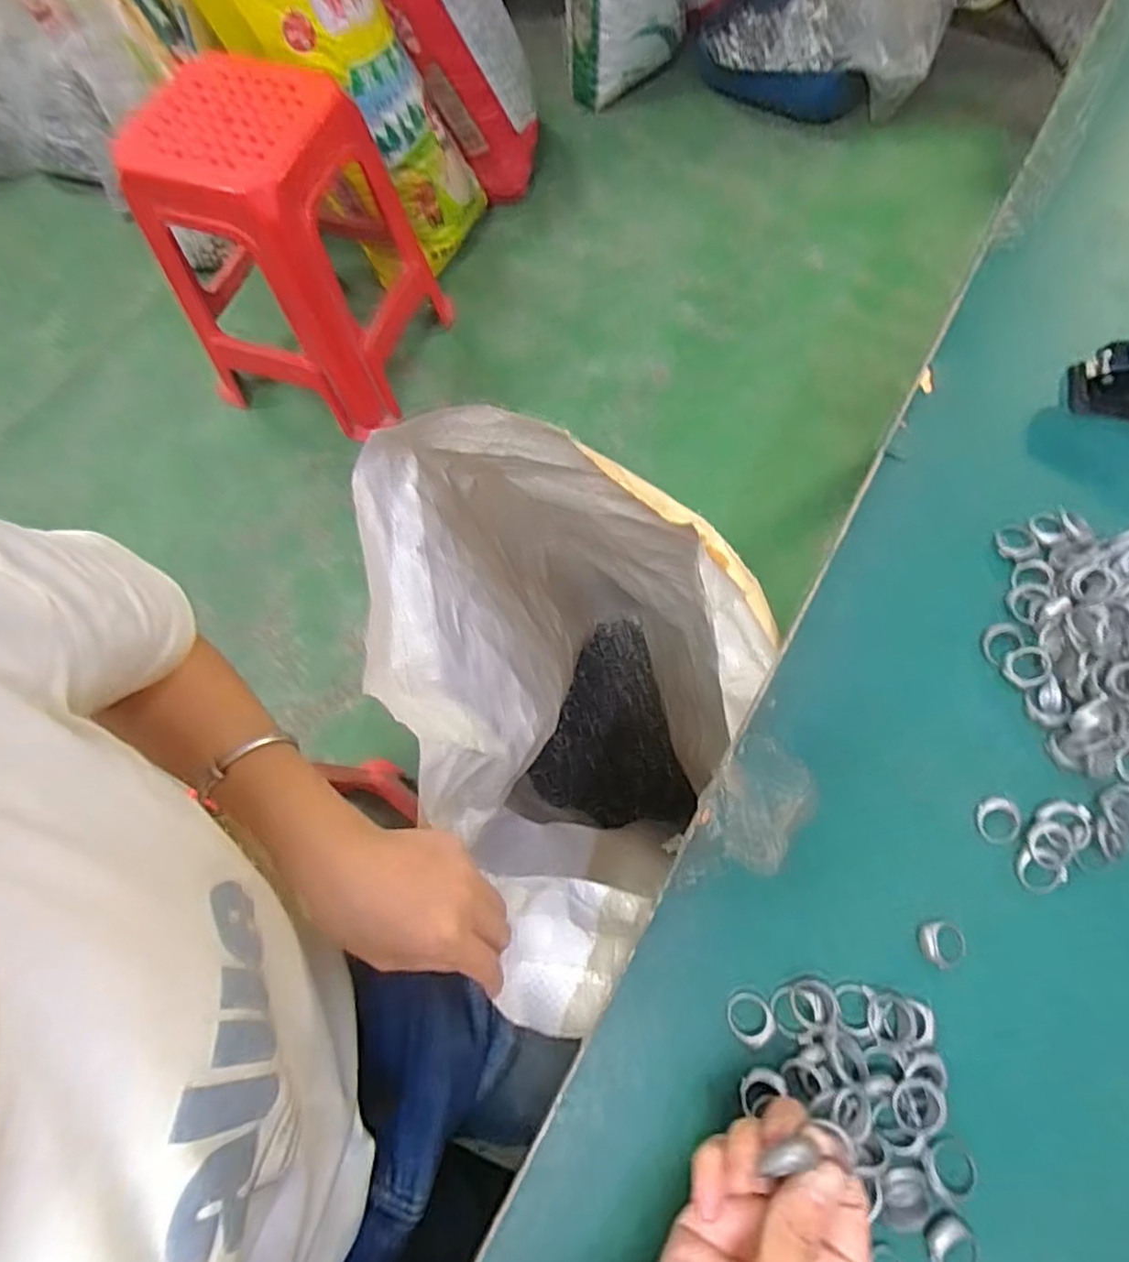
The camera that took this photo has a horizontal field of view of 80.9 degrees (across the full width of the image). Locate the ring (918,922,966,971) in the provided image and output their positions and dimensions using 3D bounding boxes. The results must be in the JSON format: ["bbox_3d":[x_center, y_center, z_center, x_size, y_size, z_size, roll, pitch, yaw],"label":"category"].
[{"bbox_3d":[0.189,0.158,0.331,0.021,0.007,0.021,-1,69,4],"label":"ring"}]

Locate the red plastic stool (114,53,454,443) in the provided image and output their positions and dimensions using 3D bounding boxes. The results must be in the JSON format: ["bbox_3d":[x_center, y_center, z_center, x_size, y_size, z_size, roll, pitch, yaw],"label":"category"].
[{"bbox_3d":[-0.509,-0.694,1.229,0.376,0.429,0.362,21,72,12],"label":"red plastic stool"}]

